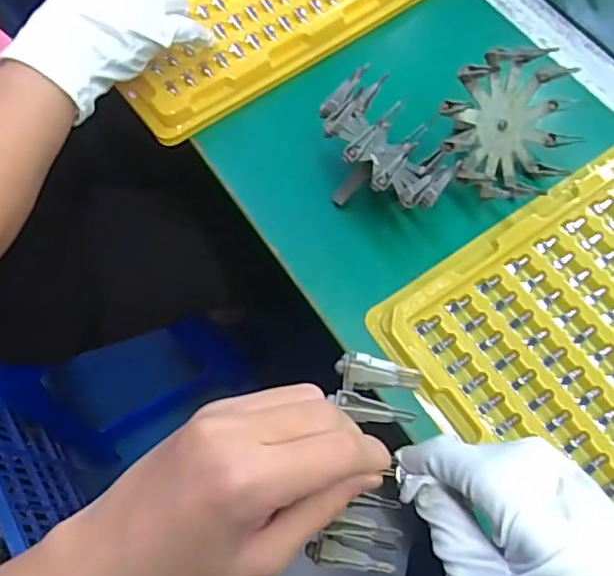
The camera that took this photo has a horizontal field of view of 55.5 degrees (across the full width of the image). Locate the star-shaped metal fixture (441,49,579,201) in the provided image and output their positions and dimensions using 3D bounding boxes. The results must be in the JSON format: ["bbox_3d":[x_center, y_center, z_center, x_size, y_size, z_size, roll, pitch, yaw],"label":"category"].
[{"bbox_3d":[0.147,-0.118,0.421,0.105,0.022,0.098,-19,110,-19],"label":"star-shaped metal fixture"}]

